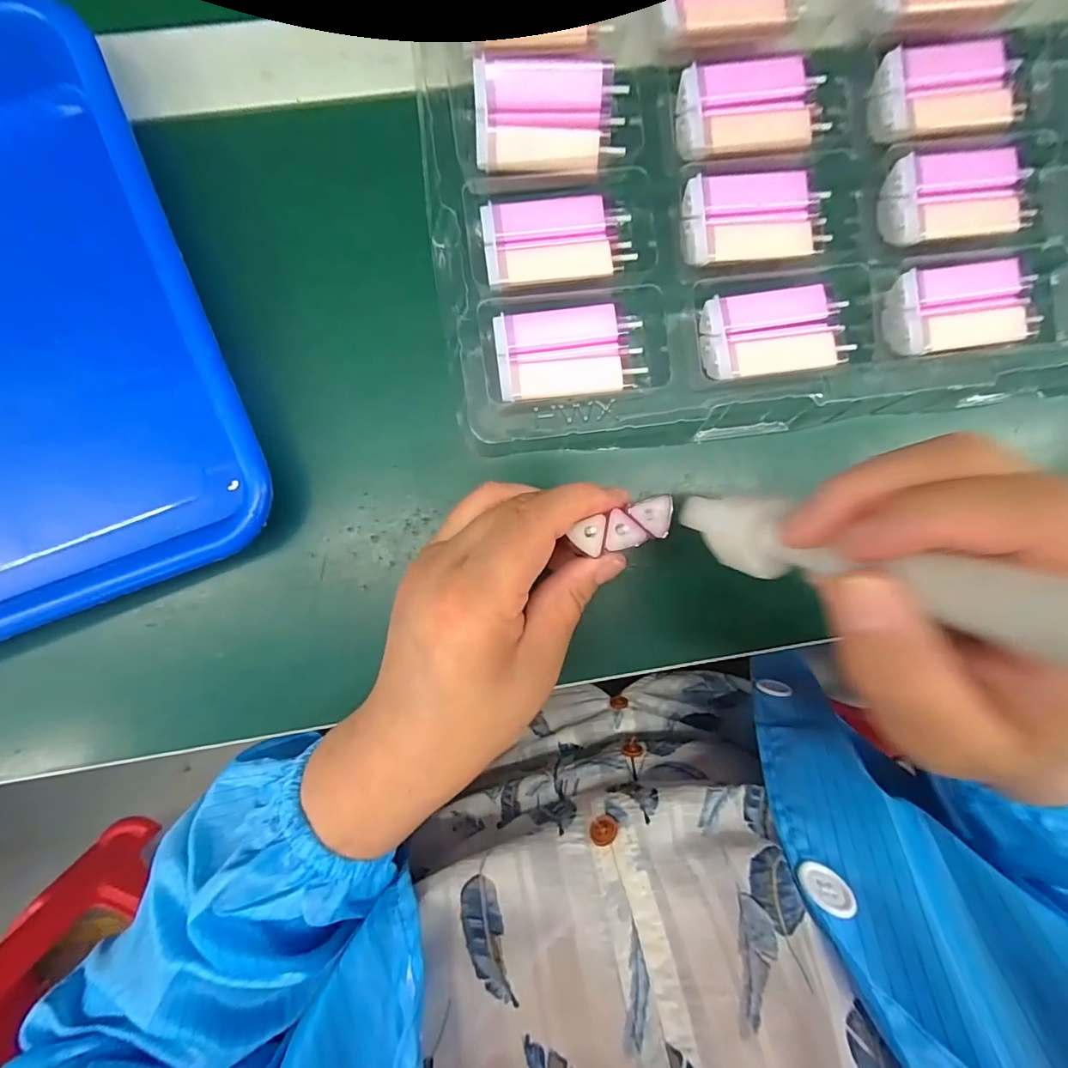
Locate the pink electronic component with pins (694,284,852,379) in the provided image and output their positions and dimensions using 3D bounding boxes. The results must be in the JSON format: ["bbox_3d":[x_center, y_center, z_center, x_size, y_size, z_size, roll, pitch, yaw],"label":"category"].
[{"bbox_3d":[0.113,-0.097,0.237,0.065,0.015,0.040,-9,92,-3],"label":"pink electronic component with pins"}]

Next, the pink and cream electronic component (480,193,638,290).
[{"bbox_3d":[0.011,-0.136,0.231,0.067,0.012,0.039,-8,92,-3],"label":"pink and cream electronic component"}]

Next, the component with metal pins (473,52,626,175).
[{"bbox_3d":[0.007,-0.193,0.232,0.068,0.013,0.041,-4,119,-5],"label":"component with metal pins"}]

